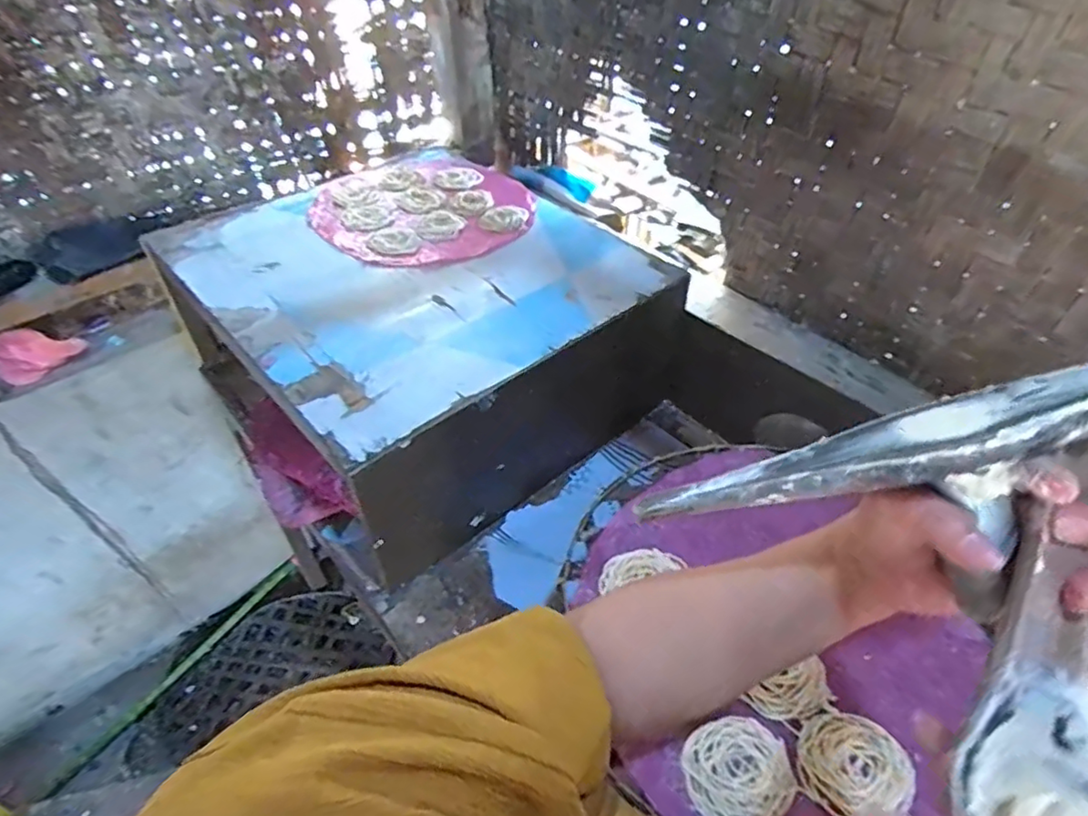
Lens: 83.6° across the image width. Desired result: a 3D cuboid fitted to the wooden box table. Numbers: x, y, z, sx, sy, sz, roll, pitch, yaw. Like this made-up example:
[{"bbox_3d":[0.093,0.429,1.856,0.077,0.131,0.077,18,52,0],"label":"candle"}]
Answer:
[{"bbox_3d":[-0.167,-0.098,0.908,0.539,0.246,0.652,-32,52,-27],"label":"wooden box table"}]

